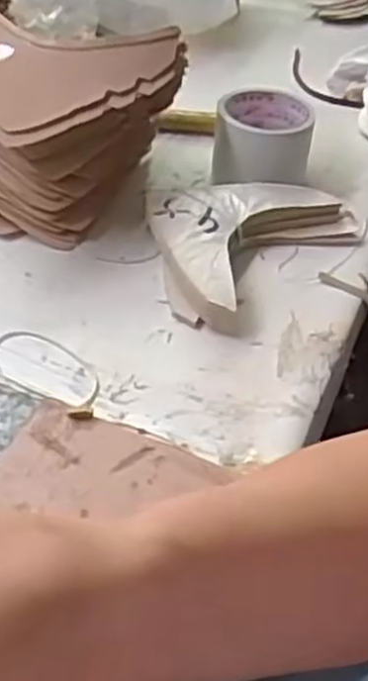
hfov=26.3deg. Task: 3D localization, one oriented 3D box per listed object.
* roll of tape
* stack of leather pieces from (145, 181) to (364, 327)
[{"bbox_3d":[0.073,-0.189,0.745,0.087,0.068,0.090,3,42,-3],"label":"roll of tape"},{"bbox_3d":[0.040,-0.098,0.668,0.145,0.033,0.204,35,50,29],"label":"stack of leather pieces"}]

